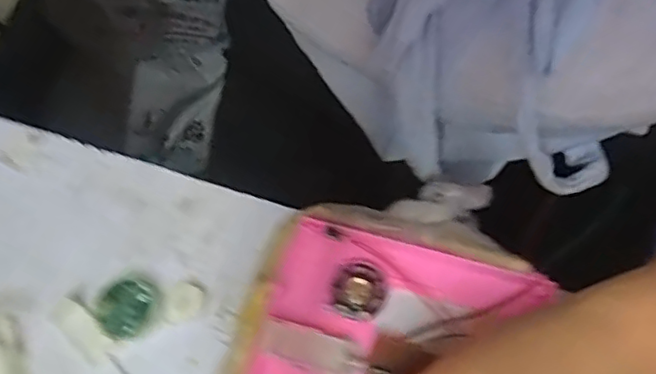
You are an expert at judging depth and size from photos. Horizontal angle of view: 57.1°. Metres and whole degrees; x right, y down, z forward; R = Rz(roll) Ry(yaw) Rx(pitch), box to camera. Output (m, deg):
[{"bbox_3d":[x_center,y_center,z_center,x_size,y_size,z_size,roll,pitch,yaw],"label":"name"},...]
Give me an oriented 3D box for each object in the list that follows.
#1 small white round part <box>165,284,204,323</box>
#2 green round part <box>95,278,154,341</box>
[{"bbox_3d":[-0.082,0.065,0.339,0.020,0.004,0.021,-1,69,2],"label":"small white round part"},{"bbox_3d":[-0.111,0.069,0.334,0.030,0.016,0.029,-1,69,2],"label":"green round part"}]

